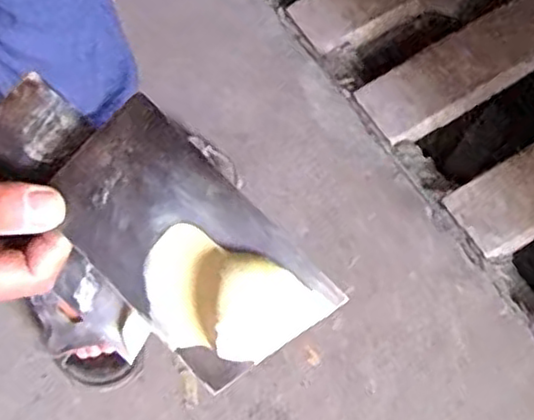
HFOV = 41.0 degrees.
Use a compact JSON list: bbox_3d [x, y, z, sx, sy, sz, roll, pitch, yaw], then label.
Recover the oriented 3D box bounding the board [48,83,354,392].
[{"bbox_3d":[-0.039,0.015,0.322,0.071,0.015,0.130,-45,80,-2],"label":"board"}]

